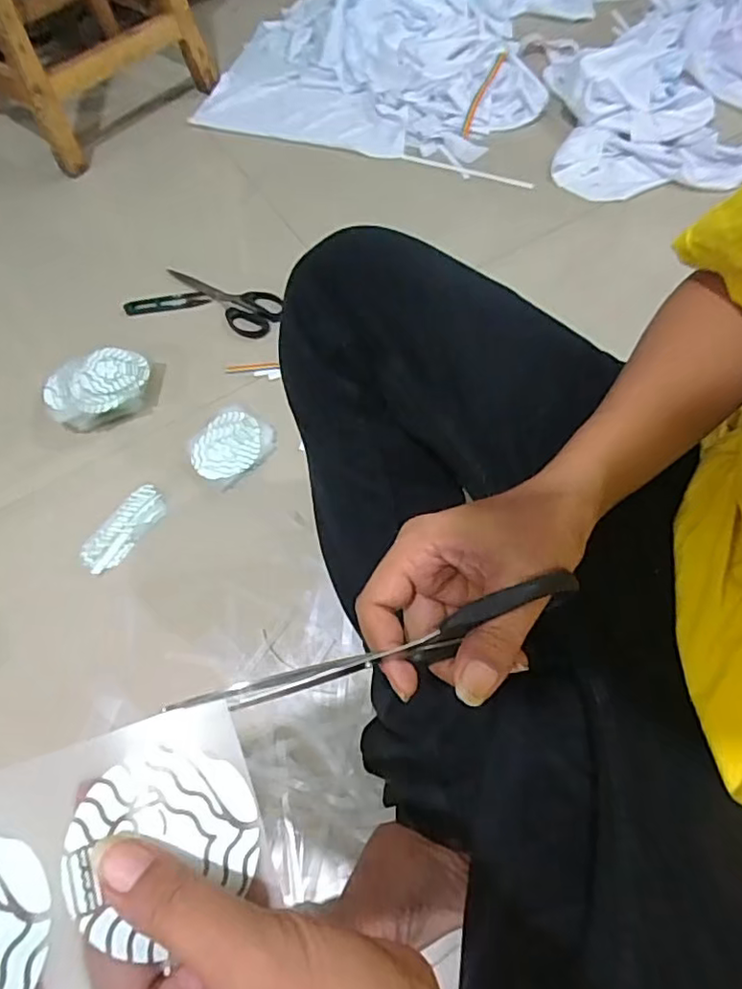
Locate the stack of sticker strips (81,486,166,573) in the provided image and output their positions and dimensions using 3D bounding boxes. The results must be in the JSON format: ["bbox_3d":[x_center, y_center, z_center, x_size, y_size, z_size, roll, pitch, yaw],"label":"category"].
[{"bbox_3d":[-0.271,0.037,0.662,0.047,0.006,0.107,28,67,19],"label":"stack of sticker strips"}]

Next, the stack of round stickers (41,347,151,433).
[{"bbox_3d":[-0.328,-0.126,0.732,0.125,0.051,0.087,-23,62,-8],"label":"stack of round stickers"}]

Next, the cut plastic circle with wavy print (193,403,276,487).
[{"bbox_3d":[-0.163,-0.055,0.705,0.088,0.018,0.093,-2,61,4],"label":"cut plastic circle with wavy print"}]

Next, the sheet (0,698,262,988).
[{"bbox_3d":[-0.109,0.130,0.203,0.137,0.011,0.082,-8,63,-30],"label":"sheet"}]

